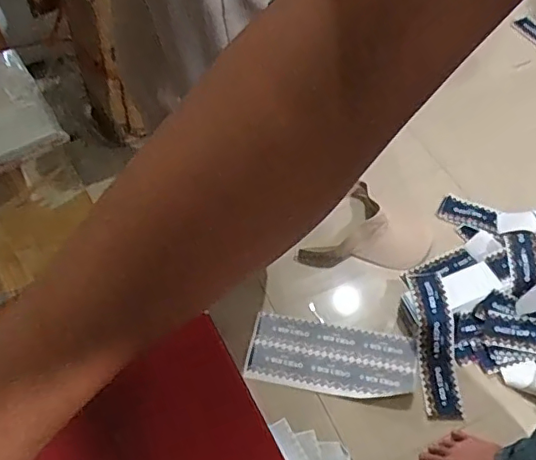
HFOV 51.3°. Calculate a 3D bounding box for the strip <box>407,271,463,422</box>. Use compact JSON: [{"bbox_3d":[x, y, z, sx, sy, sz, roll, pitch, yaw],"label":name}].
[{"bbox_3d":[0.358,0.241,1.198,0.077,0.047,0.309,-2,72,-2],"label":"strip"}]

